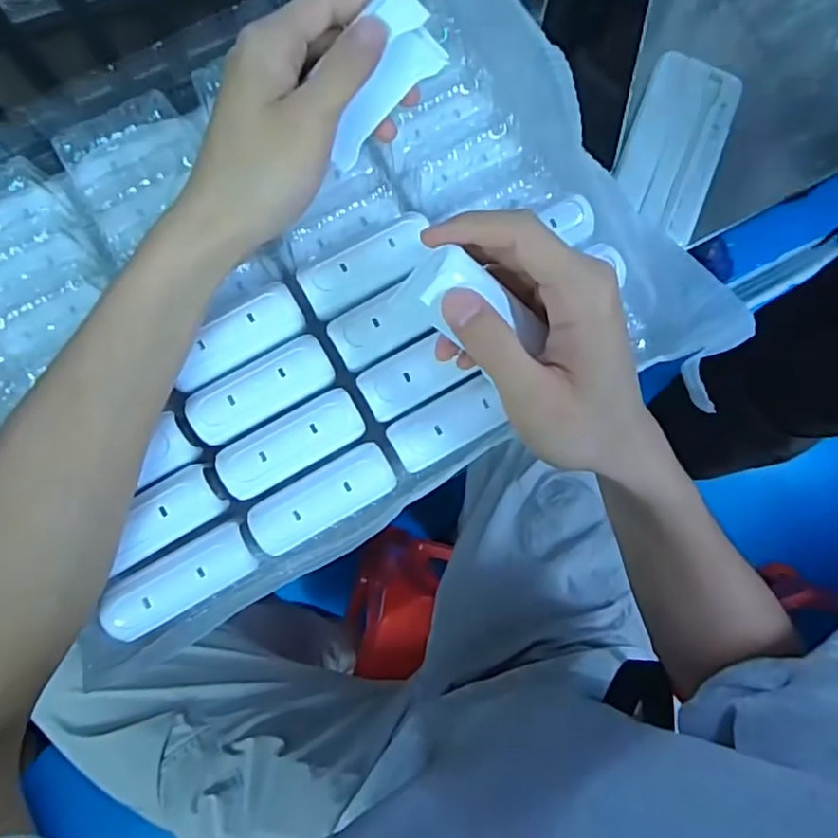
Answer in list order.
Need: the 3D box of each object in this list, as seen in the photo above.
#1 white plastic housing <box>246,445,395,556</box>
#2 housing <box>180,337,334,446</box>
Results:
[{"bbox_3d":[-0.049,0.040,0.313,0.074,0.011,0.028,-29,84,-7],"label":"white plastic housing"},{"bbox_3d":[-0.081,-0.014,0.316,0.075,0.010,0.029,-30,84,-8],"label":"housing"}]

